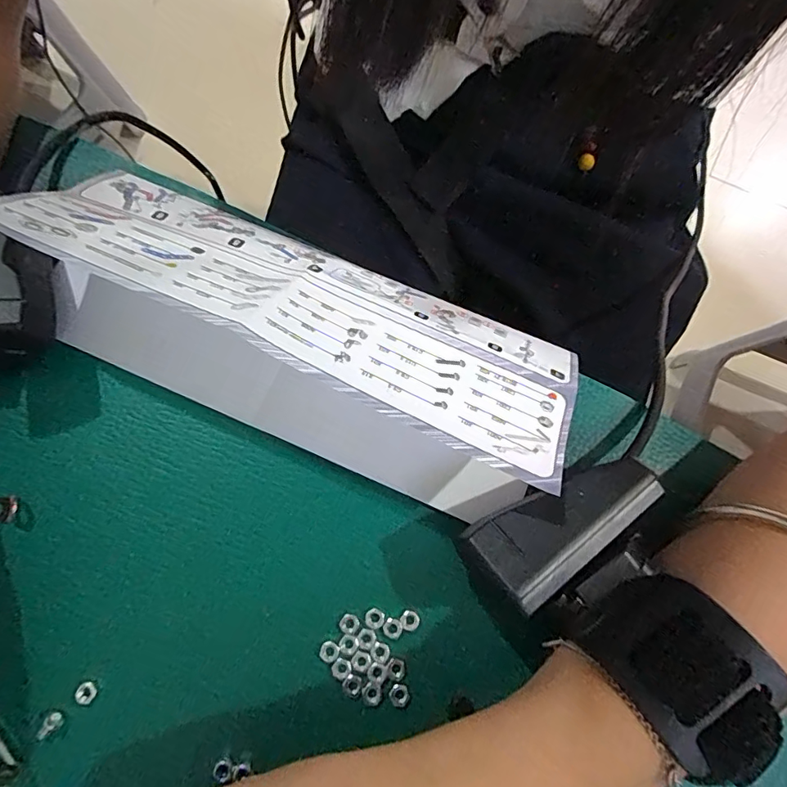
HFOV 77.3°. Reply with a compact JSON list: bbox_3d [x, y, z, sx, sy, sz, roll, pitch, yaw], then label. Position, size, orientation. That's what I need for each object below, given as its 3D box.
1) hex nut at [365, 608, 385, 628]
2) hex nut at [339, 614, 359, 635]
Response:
[{"bbox_3d":[-0.007,0.085,0.184,0.007,0.004,0.007,27,76,8],"label":"hex nut"},{"bbox_3d":[-0.017,0.086,0.183,0.007,0.004,0.007,26,76,7],"label":"hex nut"}]

